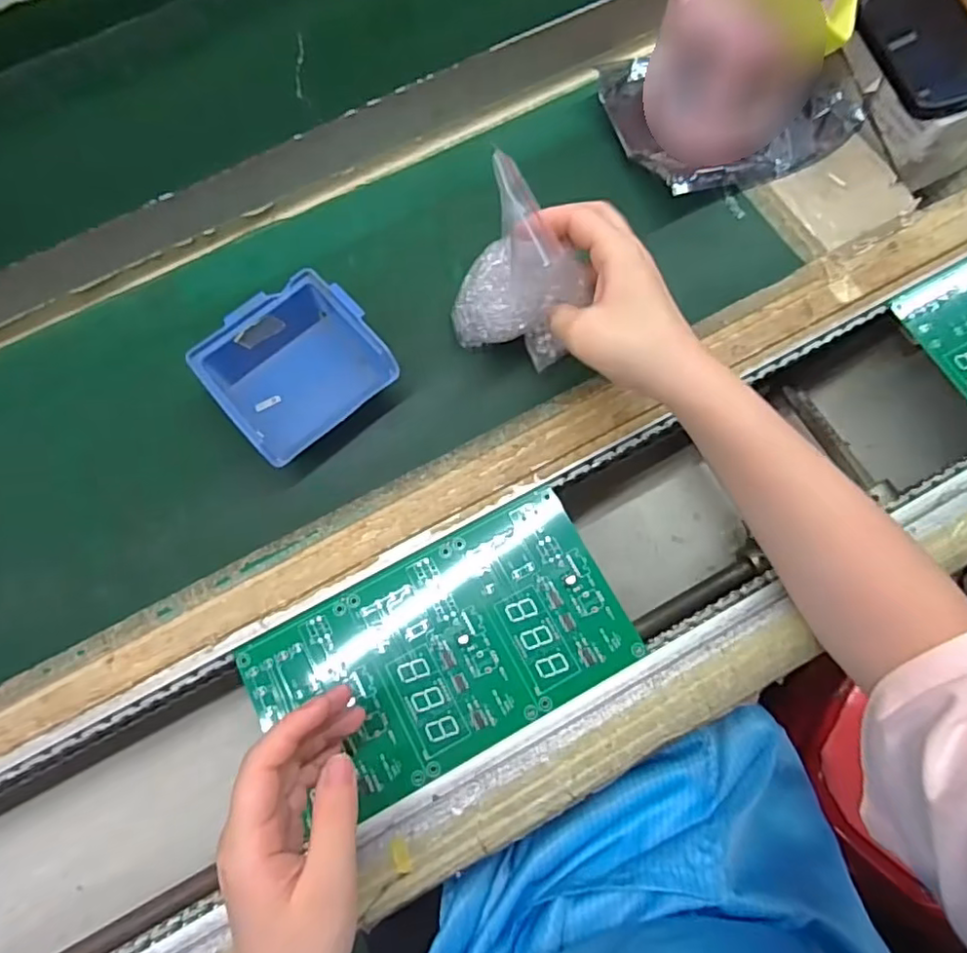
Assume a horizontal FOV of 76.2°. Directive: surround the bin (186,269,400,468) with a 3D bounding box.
[{"bbox_3d":[-0.122,-0.069,0.413,0.103,0.057,0.094,-41,75,-10],"label":"bin"}]

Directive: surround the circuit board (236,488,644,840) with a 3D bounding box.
[{"bbox_3d":[-0.025,0.110,0.388,0.224,0.005,0.122,-28,74,-6],"label":"circuit board"}]

